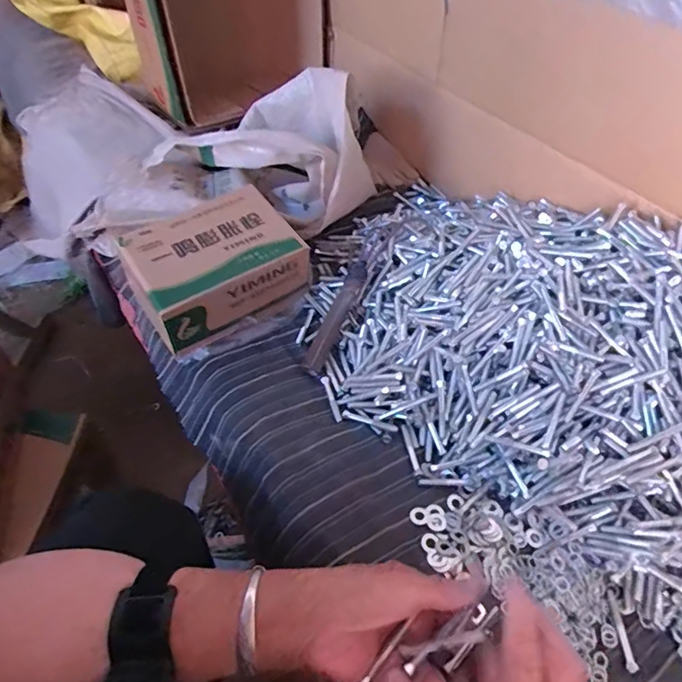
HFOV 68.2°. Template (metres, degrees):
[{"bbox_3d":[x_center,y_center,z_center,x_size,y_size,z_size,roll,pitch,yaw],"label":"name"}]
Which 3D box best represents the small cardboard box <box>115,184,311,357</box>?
[{"bbox_3d":[-0.141,-0.085,0.572,0.171,0.085,0.124,-26,55,-24],"label":"small cardboard box"}]

